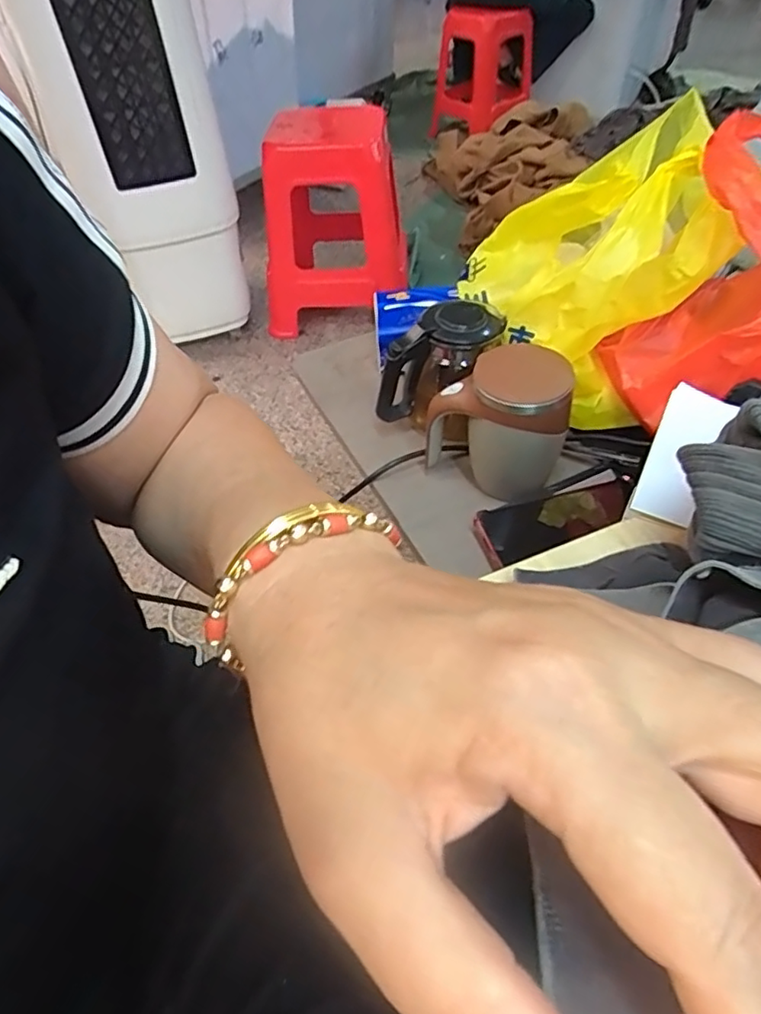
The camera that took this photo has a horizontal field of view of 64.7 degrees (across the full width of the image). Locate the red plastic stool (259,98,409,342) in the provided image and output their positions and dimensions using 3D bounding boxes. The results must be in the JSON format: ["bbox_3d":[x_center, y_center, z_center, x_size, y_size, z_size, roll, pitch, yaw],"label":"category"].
[{"bbox_3d":[-0.139,-0.831,1.728,0.401,0.504,0.364,-2,49,2],"label":"red plastic stool"}]

